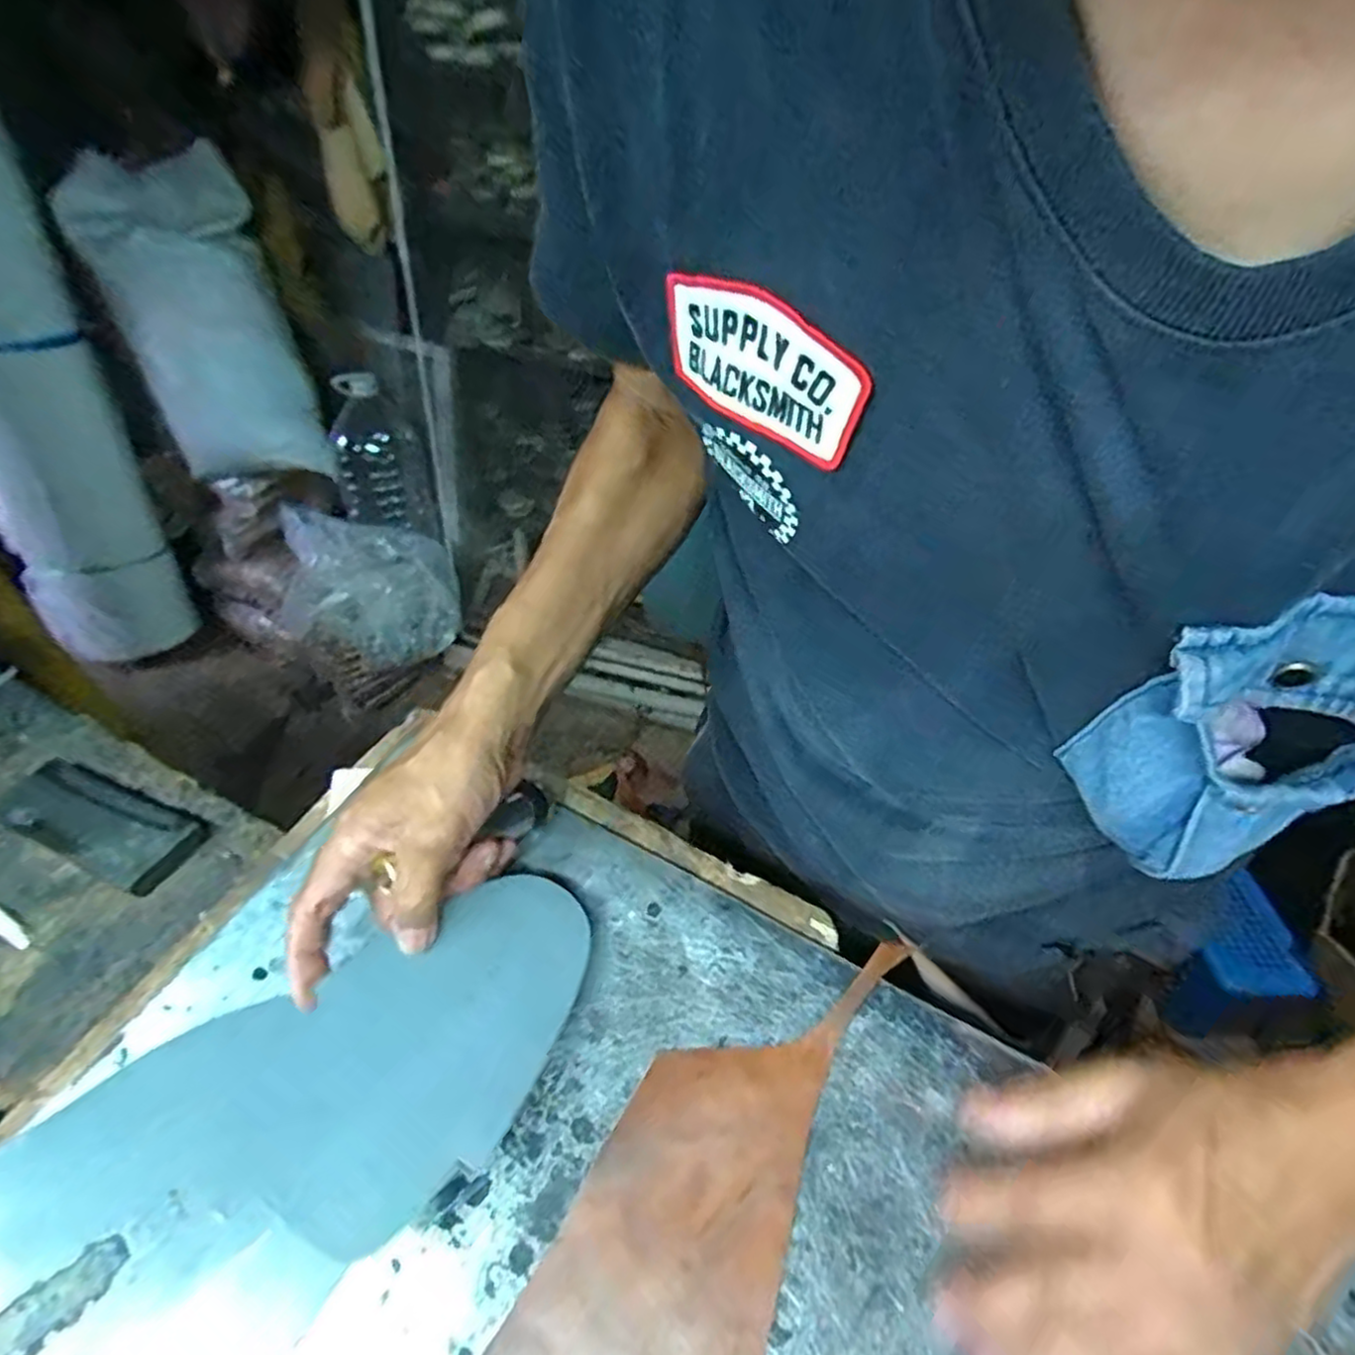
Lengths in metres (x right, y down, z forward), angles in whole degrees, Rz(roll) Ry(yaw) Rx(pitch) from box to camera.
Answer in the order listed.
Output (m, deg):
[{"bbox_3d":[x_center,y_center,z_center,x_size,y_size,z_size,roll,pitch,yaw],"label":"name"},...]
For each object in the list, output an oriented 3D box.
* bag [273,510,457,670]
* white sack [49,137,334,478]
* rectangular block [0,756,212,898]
[{"bbox_3d":[-0.737,-0.210,1.629,0.423,0.245,0.281,20,48,19],"label":"bag"},{"bbox_3d":[-1.014,-0.729,1.541,0.323,0.594,0.348,-20,48,-20],"label":"white sack"},{"bbox_3d":[-0.392,0.093,0.473,0.160,0.013,0.055,18,47,17],"label":"rectangular block"}]

